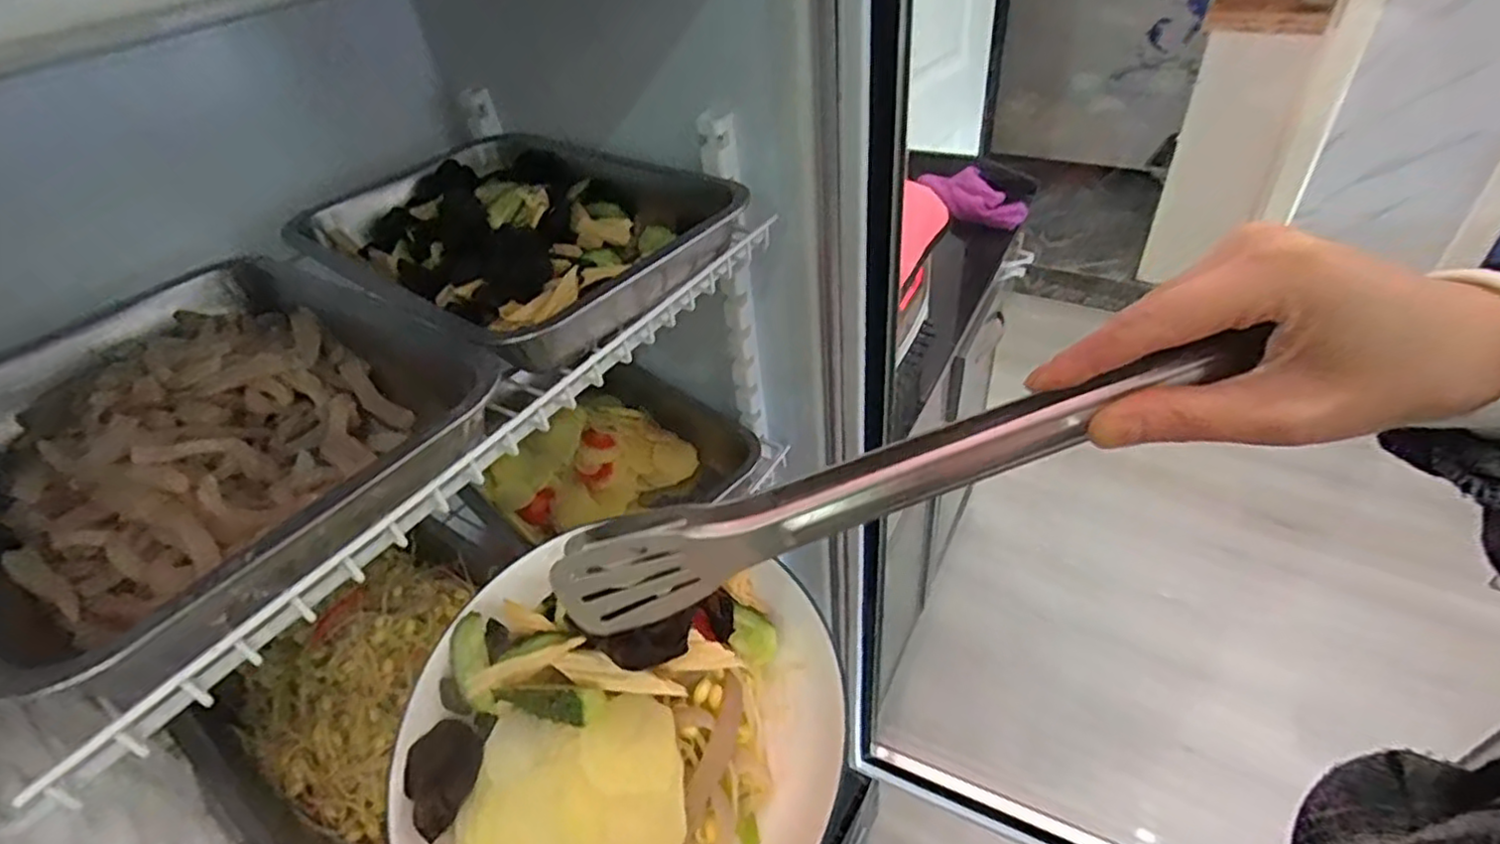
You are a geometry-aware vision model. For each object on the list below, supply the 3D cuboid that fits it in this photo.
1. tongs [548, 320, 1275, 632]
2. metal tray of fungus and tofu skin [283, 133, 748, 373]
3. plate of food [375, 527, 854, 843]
[{"bbox_3d":[0.047,0.018,0.260,0.255,0.045,0.027,-21,40,5],"label":"tongs"},{"bbox_3d":[-0.180,-0.138,0.505,0.304,0.044,0.209,26,50,33],"label":"metal tray of fungus and tofu skin"},{"bbox_3d":[-0.062,0.132,0.309,0.199,0.079,0.184,0,41,9],"label":"plate of food"}]

